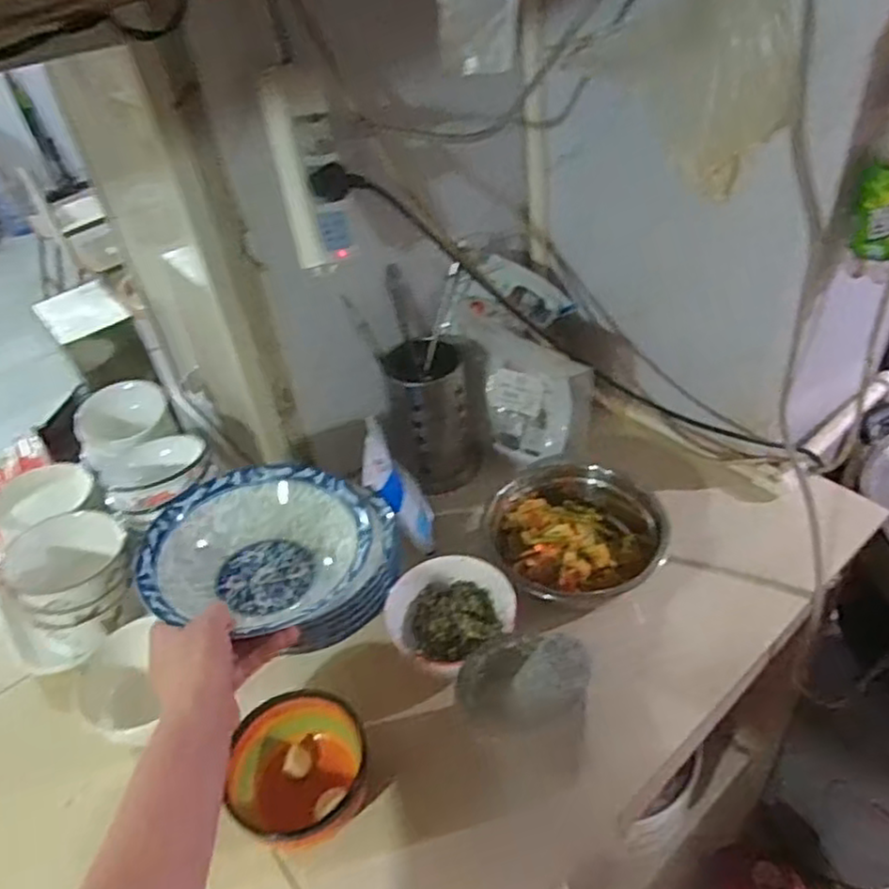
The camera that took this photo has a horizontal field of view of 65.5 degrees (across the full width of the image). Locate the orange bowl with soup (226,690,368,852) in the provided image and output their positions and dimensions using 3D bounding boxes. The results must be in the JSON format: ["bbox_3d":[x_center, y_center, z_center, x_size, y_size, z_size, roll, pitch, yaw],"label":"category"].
[{"bbox_3d":[-0.129,0.285,0.619,0.117,0.052,0.122,-4,40,4],"label":"orange bowl with soup"}]

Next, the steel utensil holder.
[{"bbox_3d":[-0.013,-0.036,0.886,0.106,0.176,0.112,-10,40,-3],"label":"steel utensil holder"}]

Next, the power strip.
[{"bbox_3d":[-0.124,-0.251,0.635,0.058,0.181,0.042,-11,13,-5],"label":"power strip"}]

